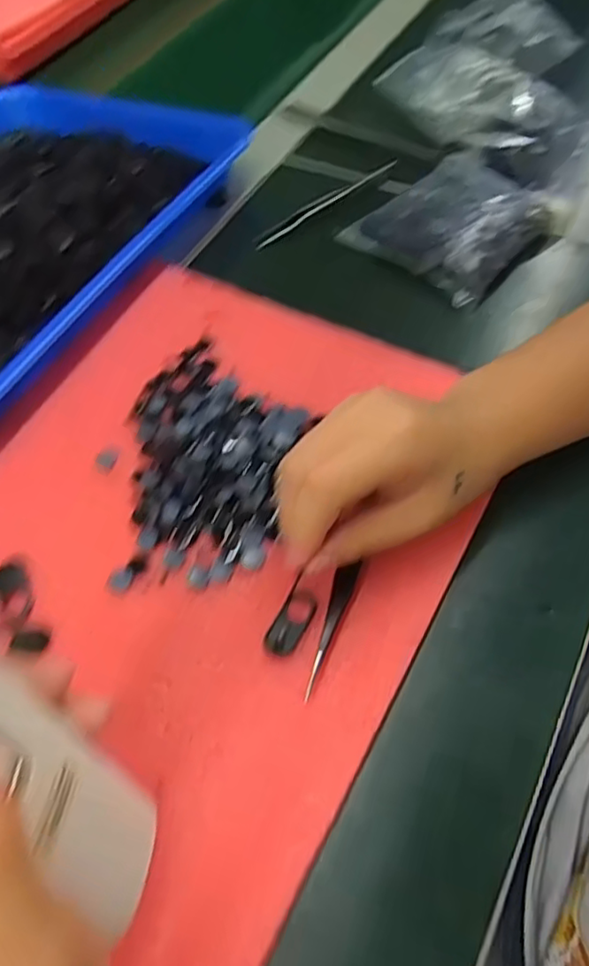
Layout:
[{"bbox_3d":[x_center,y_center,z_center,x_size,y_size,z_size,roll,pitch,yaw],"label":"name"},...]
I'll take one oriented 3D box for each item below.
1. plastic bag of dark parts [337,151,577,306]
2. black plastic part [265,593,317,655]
[{"bbox_3d":[0.106,-0.171,0.405,0.114,0.022,0.093,-40,64,-20],"label":"plastic bag of dark parts"},{"bbox_3d":[-0.001,0.061,0.278,0.014,0.007,0.029,23,61,17],"label":"black plastic part"}]

